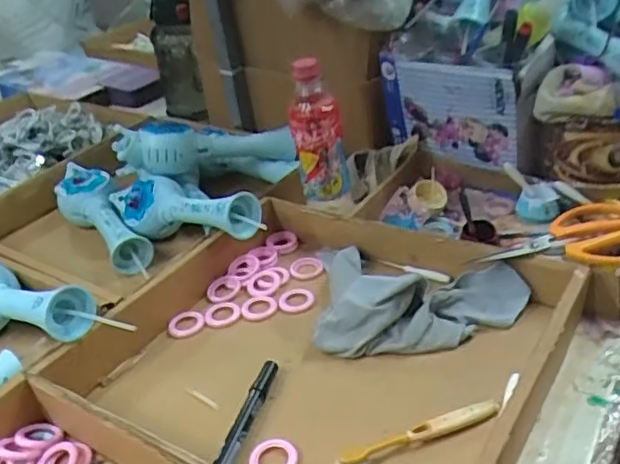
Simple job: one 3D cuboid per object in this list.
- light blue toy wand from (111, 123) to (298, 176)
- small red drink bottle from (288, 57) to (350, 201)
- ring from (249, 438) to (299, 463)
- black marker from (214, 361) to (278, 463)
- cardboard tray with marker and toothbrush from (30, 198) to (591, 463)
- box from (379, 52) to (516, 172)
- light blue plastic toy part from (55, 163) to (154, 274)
[{"bbox_3d":[-0.136,-0.112,0.819,0.230,0.071,0.074,-6,31,-22],"label":"light blue toy wand"},{"bbox_3d":[0.010,-0.120,0.739,0.064,0.161,0.053,-5,32,3],"label":"small red drink bottle"},{"bbox_3d":[-0.028,0.176,0.479,0.037,0.008,0.034,-5,32,3],"label":"ring"},{"bbox_3d":[-0.051,0.152,0.519,0.015,0.018,0.110,5,34,19],"label":"black marker"},{"bbox_3d":[0.015,0.091,0.563,0.371,0.056,0.349,15,38,32],"label":"cardboard tray with marker and toothbrush"},{"bbox_3d":[0.172,-0.152,0.789,0.185,0.130,0.029,19,40,33],"label":"box"},{"bbox_3d":[-0.267,-0.022,0.792,0.070,0.059,0.219,-24,35,-25],"label":"light blue plastic toy part"}]

